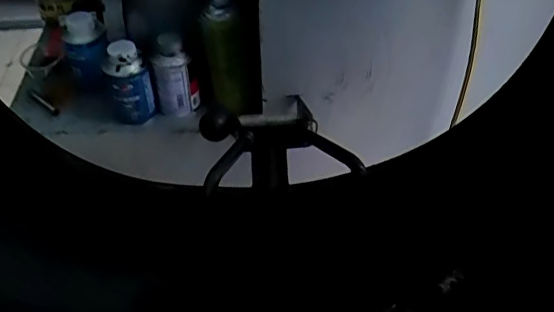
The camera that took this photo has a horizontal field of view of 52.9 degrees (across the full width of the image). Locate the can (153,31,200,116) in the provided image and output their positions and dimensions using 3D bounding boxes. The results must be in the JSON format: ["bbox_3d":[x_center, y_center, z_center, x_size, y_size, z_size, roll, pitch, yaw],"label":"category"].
[{"bbox_3d":[-0.140,-0.113,0.769,0.057,0.108,0.045,-11,45,-10],"label":"can"}]

